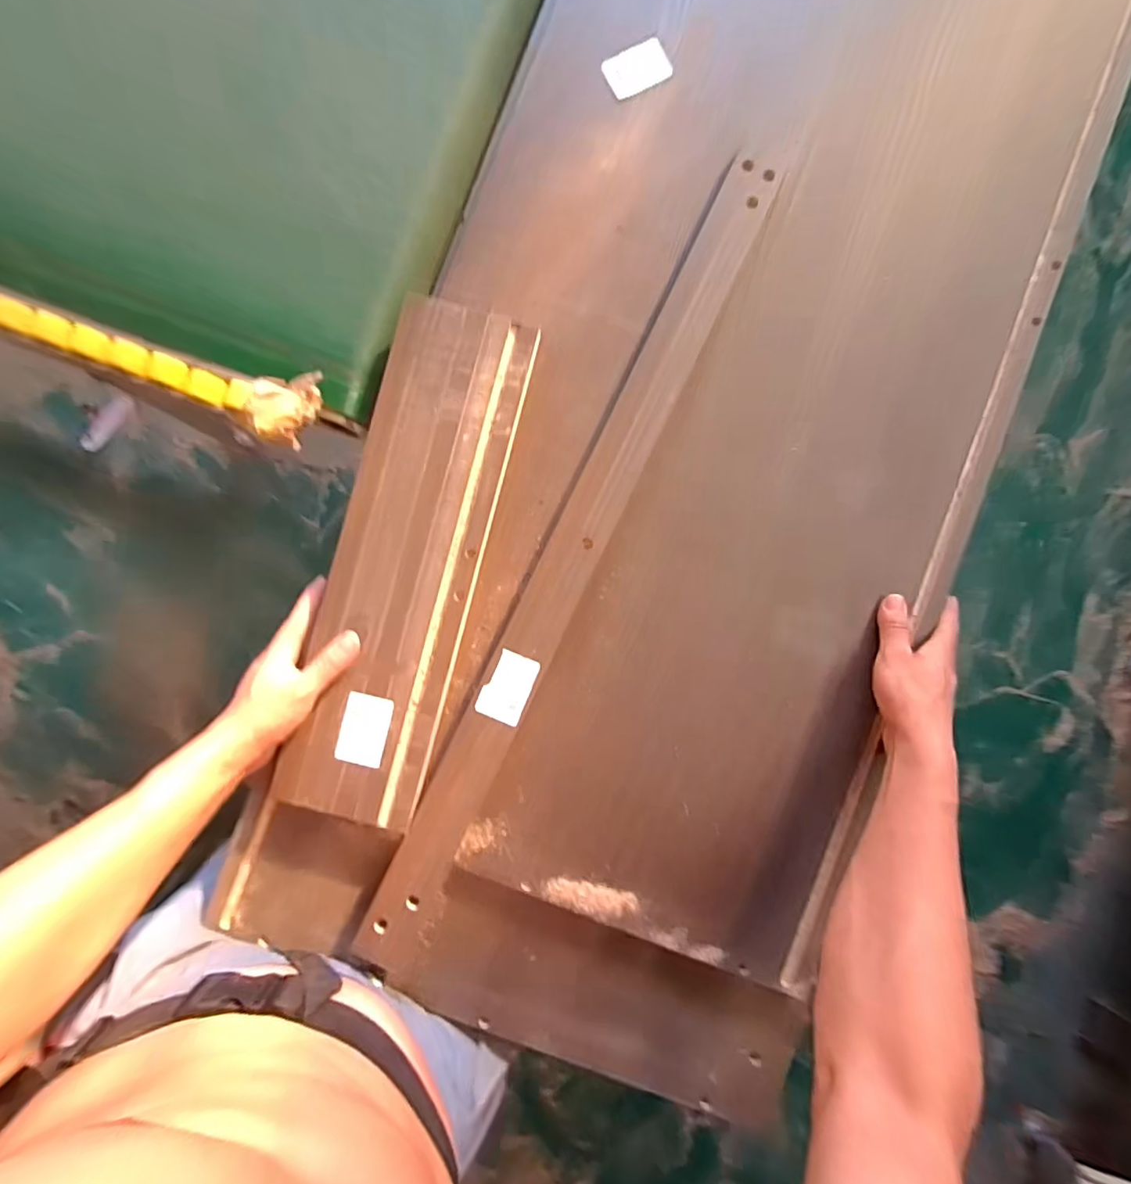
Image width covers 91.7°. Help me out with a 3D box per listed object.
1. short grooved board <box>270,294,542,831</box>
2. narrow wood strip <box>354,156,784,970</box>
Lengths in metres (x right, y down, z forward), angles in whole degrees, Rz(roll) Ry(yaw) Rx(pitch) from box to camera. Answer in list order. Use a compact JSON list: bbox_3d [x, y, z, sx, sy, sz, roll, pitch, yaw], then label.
[{"bbox_3d":[-0.146,-0.028,0.508,0.132,0.015,0.475,14,88,-1],"label":"short grooved board"},{"bbox_3d":[0.007,-0.036,0.512,0.046,0.019,0.802,26,88,-1],"label":"narrow wood strip"}]

